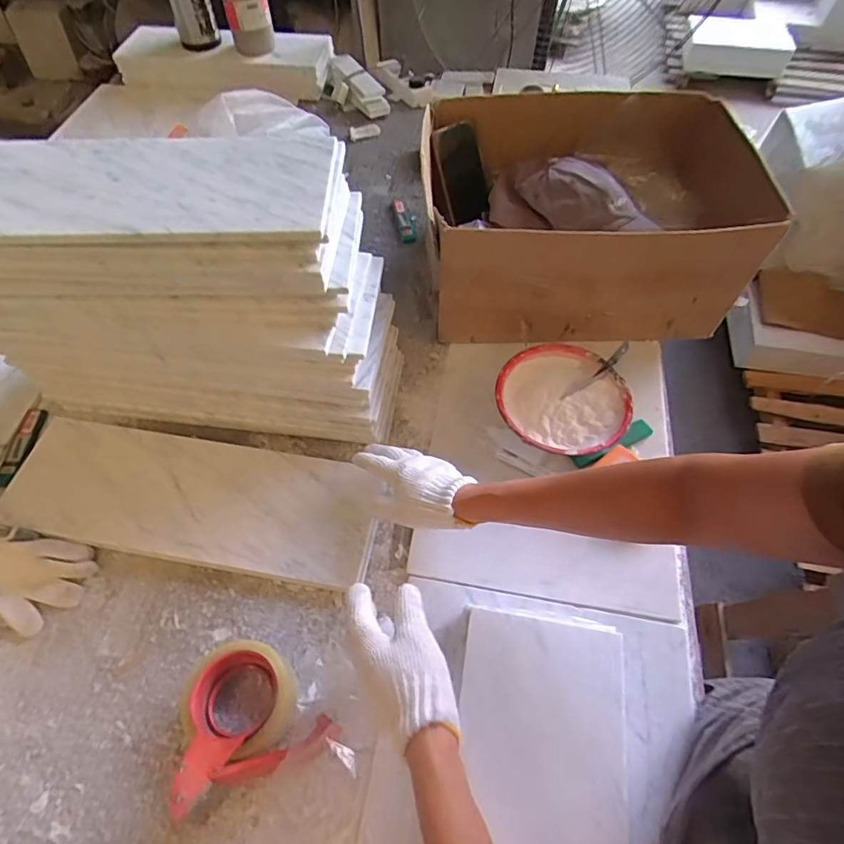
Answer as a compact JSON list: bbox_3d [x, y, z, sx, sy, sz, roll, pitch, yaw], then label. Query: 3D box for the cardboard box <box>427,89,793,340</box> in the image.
[{"bbox_3d":[0.212,-0.293,0.709,0.403,0.178,0.298,-5,60,-2],"label":"cardboard box"}]

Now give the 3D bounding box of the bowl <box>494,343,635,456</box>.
[{"bbox_3d":[0.179,-0.023,0.660,0.158,0.055,0.153,0,60,1],"label":"bowl"}]

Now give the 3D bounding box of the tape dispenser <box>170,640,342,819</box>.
[{"bbox_3d":[-0.160,0.274,0.493,0.143,0.060,0.126,-19,62,-10],"label":"tape dispenser"}]

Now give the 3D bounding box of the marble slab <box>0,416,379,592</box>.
[{"bbox_3d":[-0.279,0.087,0.628,0.445,0.013,0.156,9,61,6],"label":"marble slab"}]

